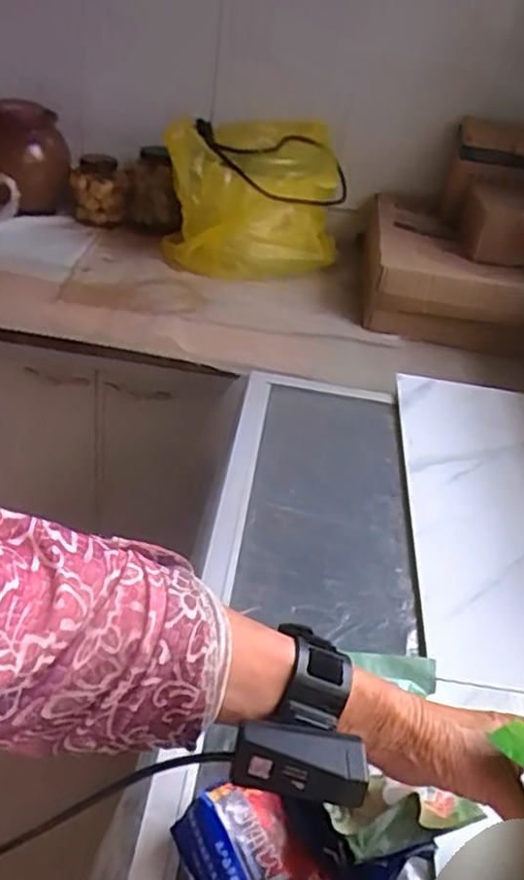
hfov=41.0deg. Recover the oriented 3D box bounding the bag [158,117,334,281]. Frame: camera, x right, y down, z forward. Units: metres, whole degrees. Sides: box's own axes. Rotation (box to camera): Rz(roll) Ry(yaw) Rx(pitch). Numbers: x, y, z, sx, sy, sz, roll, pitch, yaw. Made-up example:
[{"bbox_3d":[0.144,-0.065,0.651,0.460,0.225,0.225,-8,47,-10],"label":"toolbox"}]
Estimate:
[{"bbox_3d":[-0.024,-0.485,1.414,0.335,0.263,0.206,6,35,-1],"label":"bag"}]

